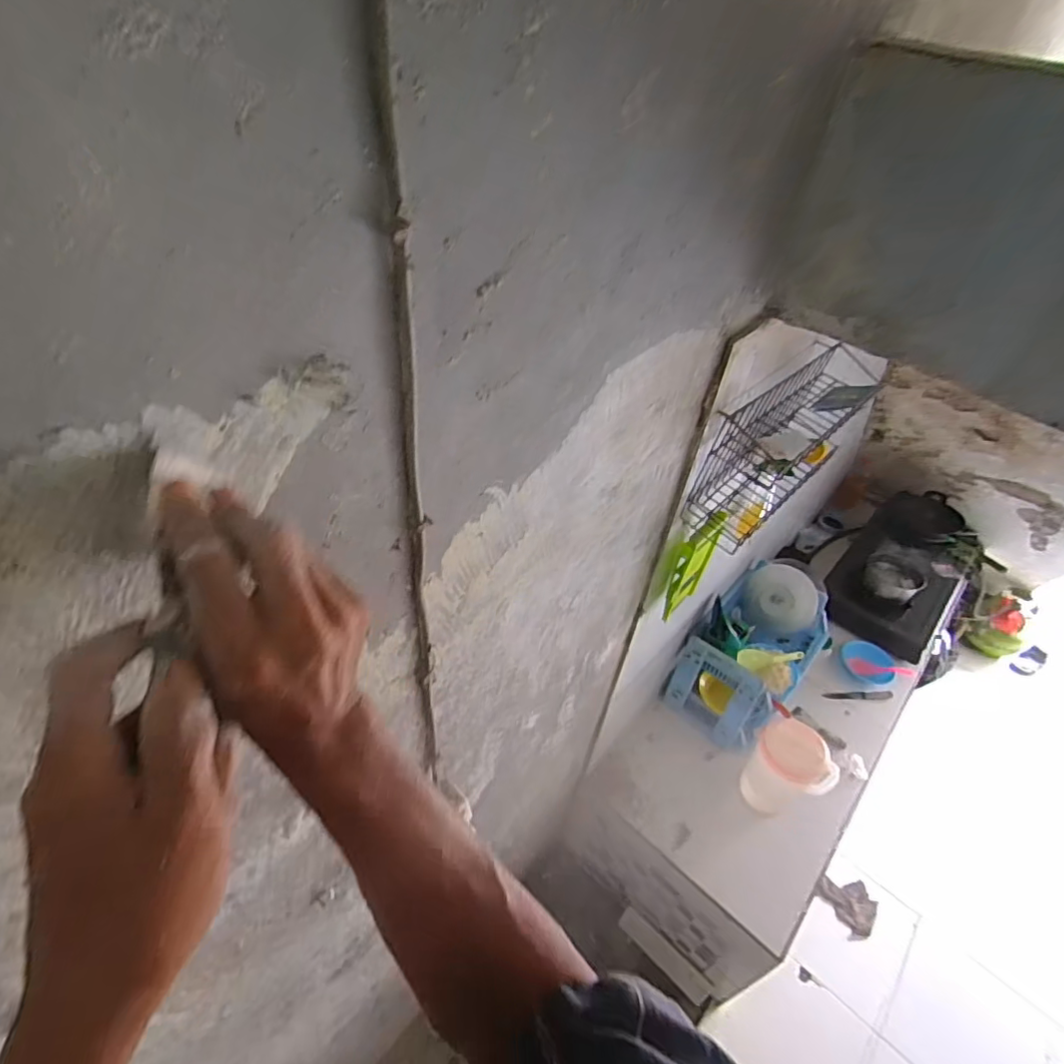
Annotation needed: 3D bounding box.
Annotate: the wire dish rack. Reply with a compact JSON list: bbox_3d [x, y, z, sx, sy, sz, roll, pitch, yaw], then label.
[{"bbox_3d":[0.434,-0.158,0.979,0.120,0.224,0.404,35,50,26],"label":"wire dish rack"}]

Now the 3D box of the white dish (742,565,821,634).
[{"bbox_3d":[0.744,0.201,1.749,0.200,0.025,0.199,-4,82,31],"label":"white dish"}]

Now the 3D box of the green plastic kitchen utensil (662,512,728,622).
[{"bbox_3d":[0.293,0.067,1.068,0.097,0.249,0.024,-28,56,-23],"label":"green plastic kitchen utensil"}]

